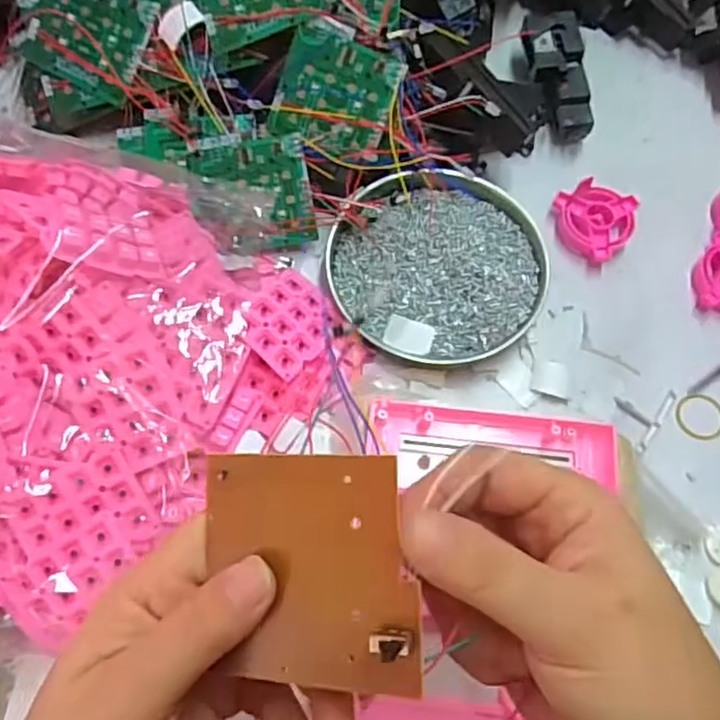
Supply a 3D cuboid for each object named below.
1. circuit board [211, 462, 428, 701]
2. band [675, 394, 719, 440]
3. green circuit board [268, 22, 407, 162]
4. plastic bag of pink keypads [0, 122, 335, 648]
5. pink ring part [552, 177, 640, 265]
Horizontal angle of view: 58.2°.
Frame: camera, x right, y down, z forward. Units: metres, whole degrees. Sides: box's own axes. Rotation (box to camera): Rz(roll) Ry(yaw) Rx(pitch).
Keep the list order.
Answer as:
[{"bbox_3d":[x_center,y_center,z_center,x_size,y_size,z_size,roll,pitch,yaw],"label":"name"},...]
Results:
[{"bbox_3d":[-0.017,0.067,0.205,0.070,0.009,0.071,-5,85,21],"label":"circuit board"},{"bbox_3d":[0.207,0.035,0.395,0.031,0.006,0.029,0,69,-1],"label":"band"},{"bbox_3d":[-0.015,-0.163,0.397,0.071,0.009,0.064,21,112,5],"label":"green circuit board"},{"bbox_3d":[-0.150,0.004,0.346,0.259,0.075,0.265,12,69,3],"label":"plastic bag of pink keypads"},{"bbox_3d":[0.158,-0.097,0.433,0.051,0.017,0.052,0,69,-1],"label":"pink ring part"}]

